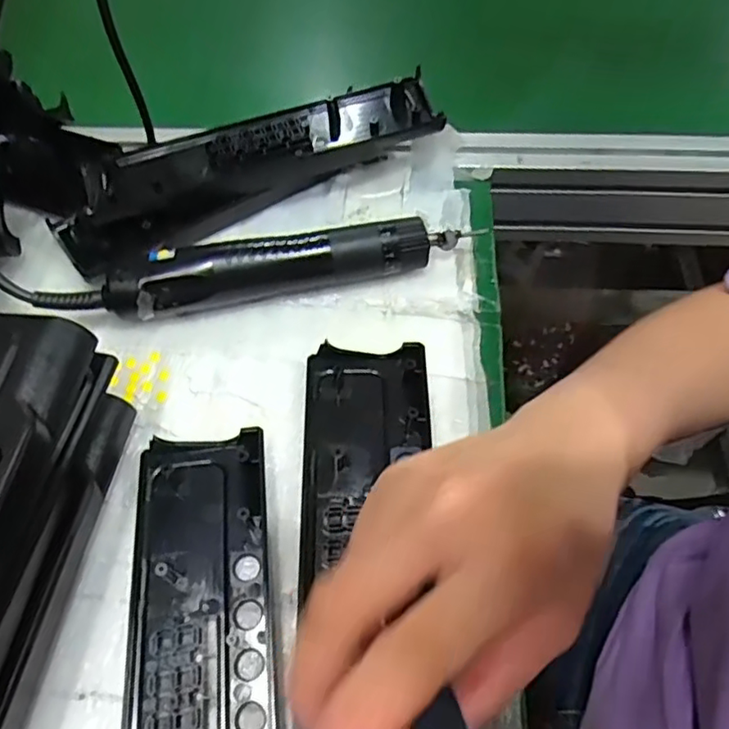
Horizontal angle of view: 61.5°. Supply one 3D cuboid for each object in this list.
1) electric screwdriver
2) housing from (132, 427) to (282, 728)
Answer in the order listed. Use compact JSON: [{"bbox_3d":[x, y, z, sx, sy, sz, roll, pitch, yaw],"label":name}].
[{"bbox_3d":[-0.046,-0.063,0.386,0.216,0.036,0.033,-11,59,-8],"label":"electric screwdriver"},{"bbox_3d":[-0.071,0.146,0.270,0.067,0.017,0.244,-5,58,-5],"label":"housing"}]

